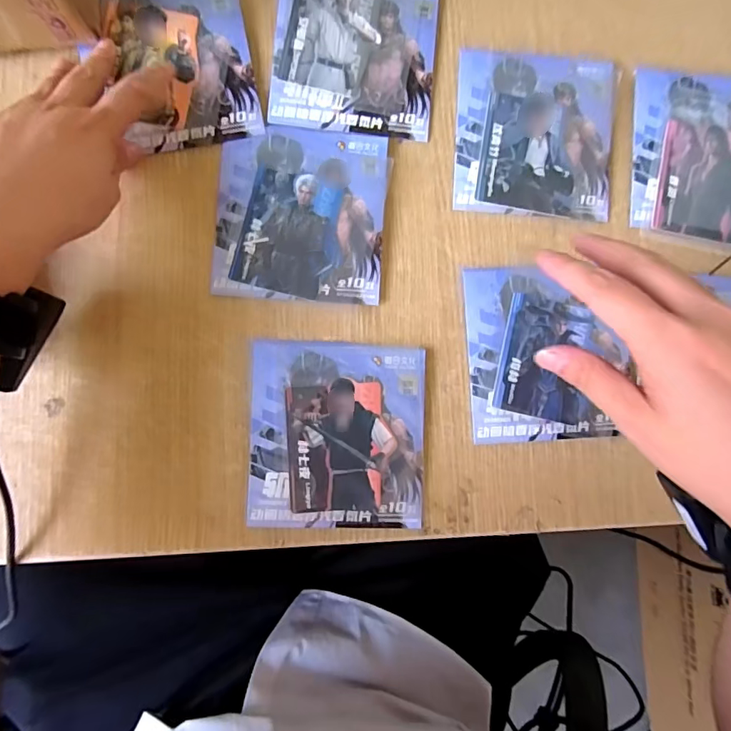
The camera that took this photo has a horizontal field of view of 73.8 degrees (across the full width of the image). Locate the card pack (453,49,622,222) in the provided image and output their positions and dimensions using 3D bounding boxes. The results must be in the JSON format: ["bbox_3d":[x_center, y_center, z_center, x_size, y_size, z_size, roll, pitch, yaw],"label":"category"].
[{"bbox_3d":[0.140,-0.190,0.399,0.131,0.009,0.134,4,85,-4],"label":"card pack"}]

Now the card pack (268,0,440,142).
[{"bbox_3d":[-0.007,-0.262,0.393,0.128,0.008,0.150,5,85,-4],"label":"card pack"}]

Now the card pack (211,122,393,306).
[{"bbox_3d":[-0.049,-0.118,0.378,0.130,0.008,0.135,4,85,-4],"label":"card pack"}]

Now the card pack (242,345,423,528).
[{"bbox_3d":[-0.021,0.052,0.365,0.128,0.010,0.136,2,85,-4],"label":"card pack"}]

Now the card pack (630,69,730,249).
[{"bbox_3d":[0.289,-0.176,0.407,0.129,0.007,0.146,5,85,-4],"label":"card pack"}]

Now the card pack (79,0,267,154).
[{"bbox_3d":[-0.141,-0.238,0.381,0.104,0.007,0.136,-10,86,-5],"label":"card pack"}]

